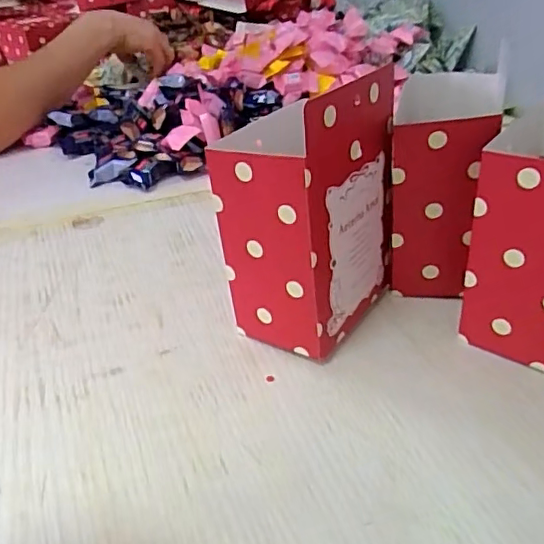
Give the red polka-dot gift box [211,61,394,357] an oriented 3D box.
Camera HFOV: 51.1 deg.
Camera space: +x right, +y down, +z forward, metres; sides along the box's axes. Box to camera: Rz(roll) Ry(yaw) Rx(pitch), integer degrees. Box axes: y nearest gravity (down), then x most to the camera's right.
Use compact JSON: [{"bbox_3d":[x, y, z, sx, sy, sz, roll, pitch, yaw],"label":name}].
[{"bbox_3d":[0.021,-0.034,0.339,0.076,0.153,0.090,15,36,25],"label":"red polka-dot gift box"}]

